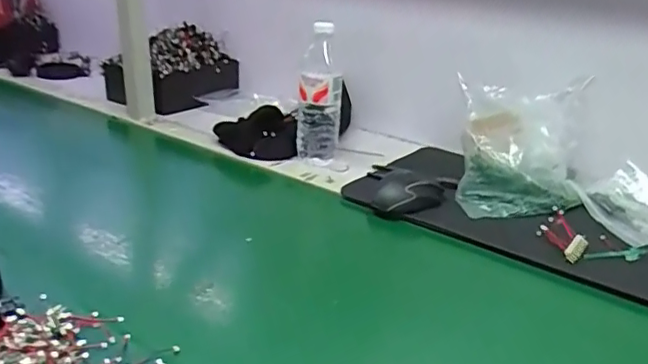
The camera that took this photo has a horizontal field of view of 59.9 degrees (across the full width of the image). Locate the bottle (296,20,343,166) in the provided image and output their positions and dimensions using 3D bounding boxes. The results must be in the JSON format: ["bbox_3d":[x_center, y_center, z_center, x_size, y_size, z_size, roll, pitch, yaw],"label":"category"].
[{"bbox_3d":[-0.004,-0.141,0.919,0.074,0.209,0.074,3,24,1],"label":"bottle"}]

